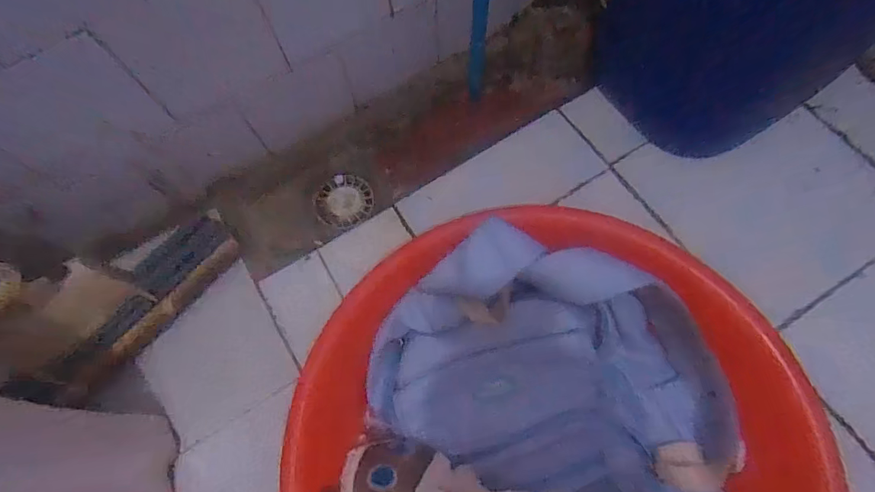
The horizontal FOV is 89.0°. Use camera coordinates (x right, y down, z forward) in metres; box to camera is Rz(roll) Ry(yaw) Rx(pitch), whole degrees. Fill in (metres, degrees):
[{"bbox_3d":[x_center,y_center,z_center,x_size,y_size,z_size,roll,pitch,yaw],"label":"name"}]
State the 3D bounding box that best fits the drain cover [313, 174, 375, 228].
[{"bbox_3d":[-0.150,-0.074,0.708,0.091,0.013,0.087,-11,70,-1],"label":"drain cover"}]

